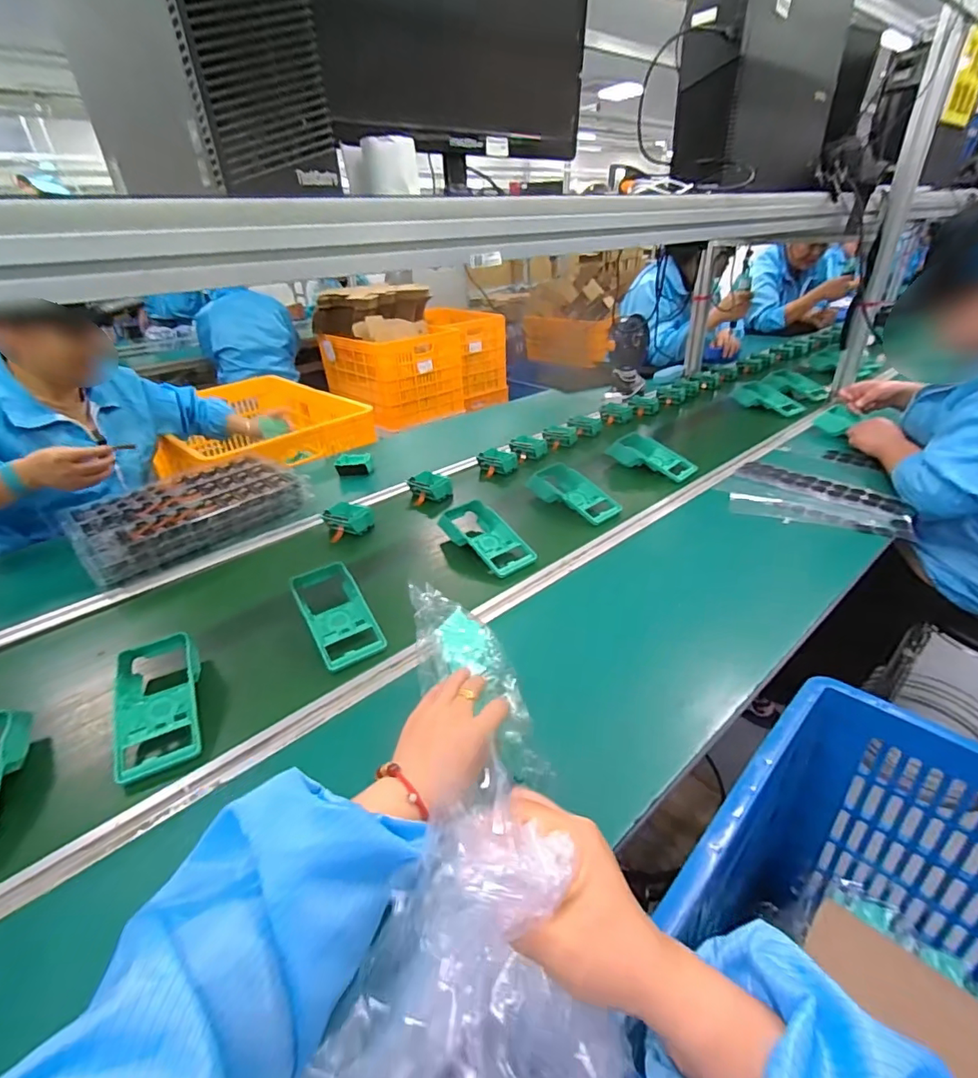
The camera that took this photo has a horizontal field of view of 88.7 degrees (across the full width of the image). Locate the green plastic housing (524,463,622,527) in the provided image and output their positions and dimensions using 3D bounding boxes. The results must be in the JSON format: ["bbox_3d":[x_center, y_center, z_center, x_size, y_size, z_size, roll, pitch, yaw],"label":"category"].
[{"bbox_3d":[0.174,-0.088,0.974,0.103,0.066,0.173,-27,39,-34],"label":"green plastic housing"}]

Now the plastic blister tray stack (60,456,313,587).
[{"bbox_3d":[-0.569,-0.057,0.968,0.382,0.059,0.283,-27,40,-35],"label":"plastic blister tray stack"}]

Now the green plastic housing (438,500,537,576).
[{"bbox_3d":[0.000,0.000,0.849,0.096,0.062,0.177,-27,39,-34],"label":"green plastic housing"}]

